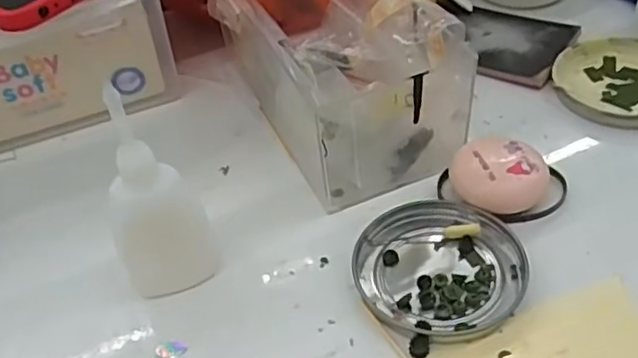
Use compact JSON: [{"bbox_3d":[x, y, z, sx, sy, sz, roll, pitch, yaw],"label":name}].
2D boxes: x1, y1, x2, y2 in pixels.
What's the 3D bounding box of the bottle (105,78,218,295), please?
[{"bbox_3d":[-0.075,0.007,0.305,0.038,0.109,0.033,-13,44,-6],"label":"bottle"}]

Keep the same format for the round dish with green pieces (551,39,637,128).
[{"bbox_3d":[0.184,-0.059,0.408,0.079,0.008,0.076,-4,44,4],"label":"round dish with green pieces"}]

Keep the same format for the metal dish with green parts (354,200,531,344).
[{"bbox_3d":[0.057,0.041,0.322,0.075,0.008,0.077,-4,44,4],"label":"metal dish with green parts"}]

